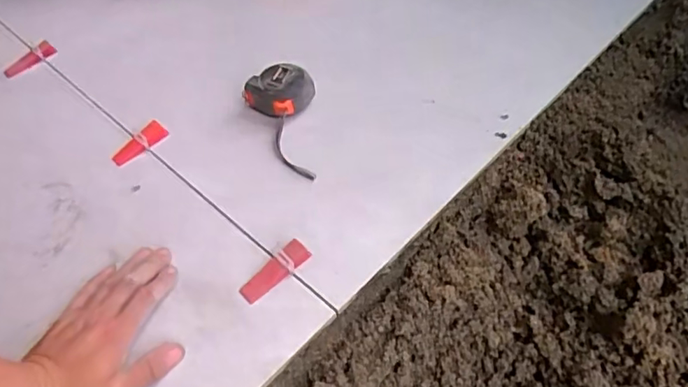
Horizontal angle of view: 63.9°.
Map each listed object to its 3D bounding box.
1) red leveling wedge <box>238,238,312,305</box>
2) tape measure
[{"bbox_3d":[-0.066,0.075,0.528,0.073,0.014,0.024,-39,58,-22],"label":"red leveling wedge"},{"bbox_3d":[-0.055,-0.090,0.632,0.076,0.041,0.153,-26,53,-13],"label":"tape measure"}]

